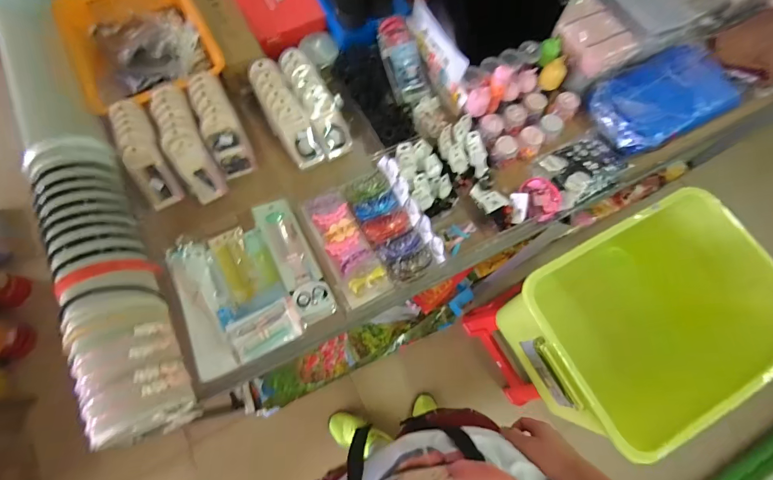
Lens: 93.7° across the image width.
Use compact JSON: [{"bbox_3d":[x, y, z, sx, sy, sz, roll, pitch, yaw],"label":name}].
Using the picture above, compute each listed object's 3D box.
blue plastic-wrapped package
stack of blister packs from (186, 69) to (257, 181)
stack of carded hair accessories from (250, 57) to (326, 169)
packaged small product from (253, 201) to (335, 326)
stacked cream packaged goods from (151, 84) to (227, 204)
[{"bbox_3d":[0.747,-0.387,0.960,0.419,0.054,0.218,-26,74,-11],"label":"blue plastic-wrapped package"},{"bbox_3d":[-0.379,-0.267,0.831,0.082,0.036,0.239,-22,95,-10],"label":"stack of blister packs"},{"bbox_3d":[-0.246,-0.308,0.869,0.080,0.050,0.276,-29,92,-12],"label":"stack of carded hair accessories"},{"bbox_3d":[-0.194,0.036,0.754,0.076,0.030,0.279,-26,74,-11],"label":"packaged small product"},{"bbox_3d":[-0.452,-0.213,0.811,0.088,0.032,0.261,-22,99,-10],"label":"stacked cream packaged goods"}]

